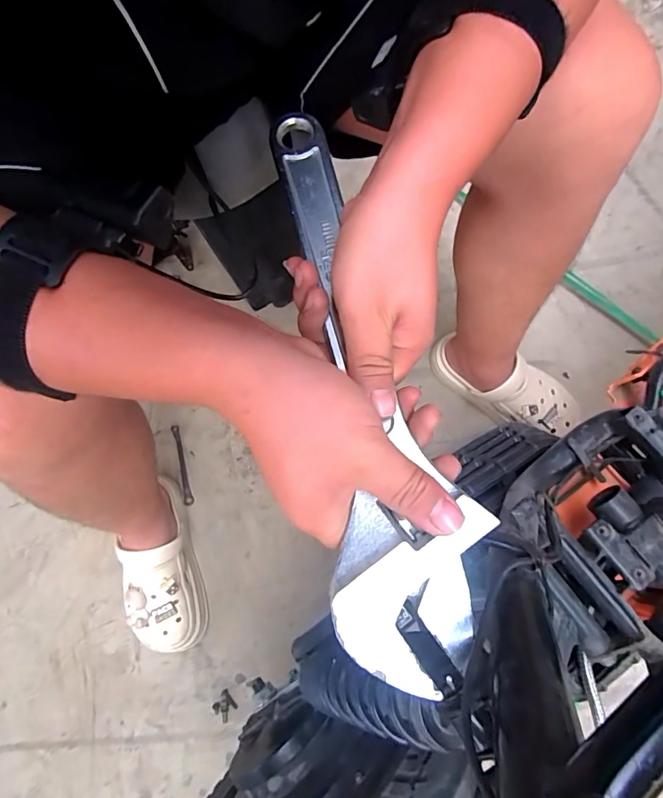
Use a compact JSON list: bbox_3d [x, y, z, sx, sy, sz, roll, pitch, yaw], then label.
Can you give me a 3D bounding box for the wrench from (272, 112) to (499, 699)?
[{"bbox_3d":[0.015,-0.026,0.267,0.080,0.017,0.347,-11,73,-2],"label":"wrench"}]

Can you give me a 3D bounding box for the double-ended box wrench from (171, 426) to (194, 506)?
[{"bbox_3d":[-0.256,0.114,0.777,0.015,0.009,0.138,-13,78,-2],"label":"double-ended box wrench"}]

